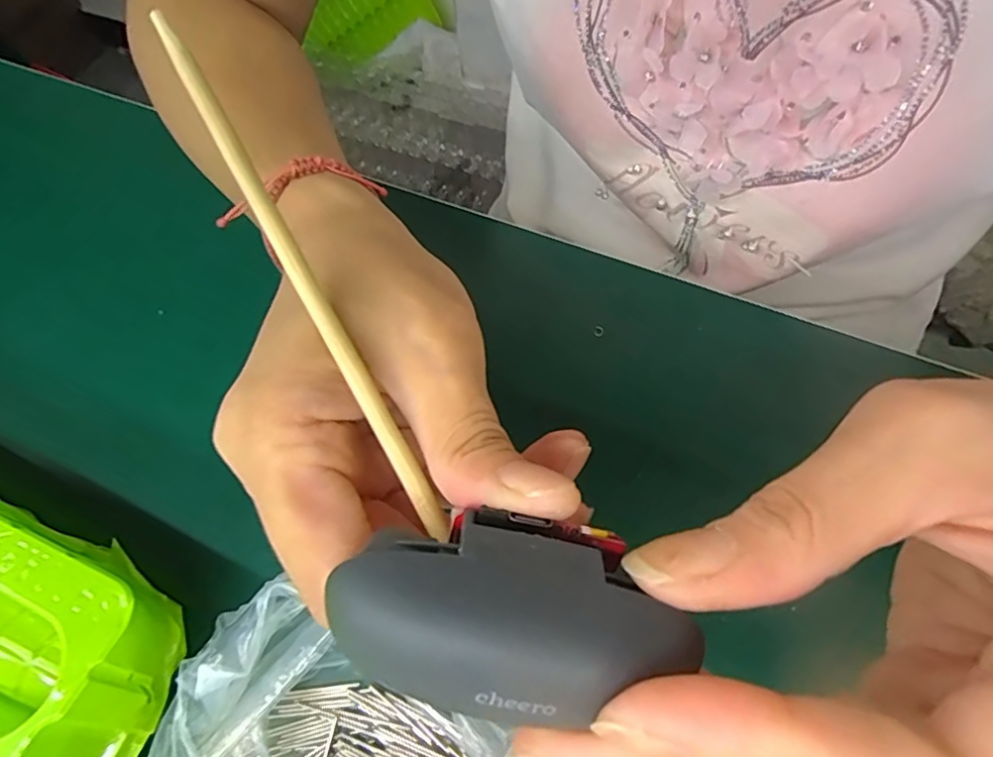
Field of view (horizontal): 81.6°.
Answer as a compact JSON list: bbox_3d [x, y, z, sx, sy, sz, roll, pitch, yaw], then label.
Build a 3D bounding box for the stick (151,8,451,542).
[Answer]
[{"bbox_3d":[-0.043,-0.021,0.131,0.005,0.004,0.128,-28,92,-10],"label":"stick"}]

